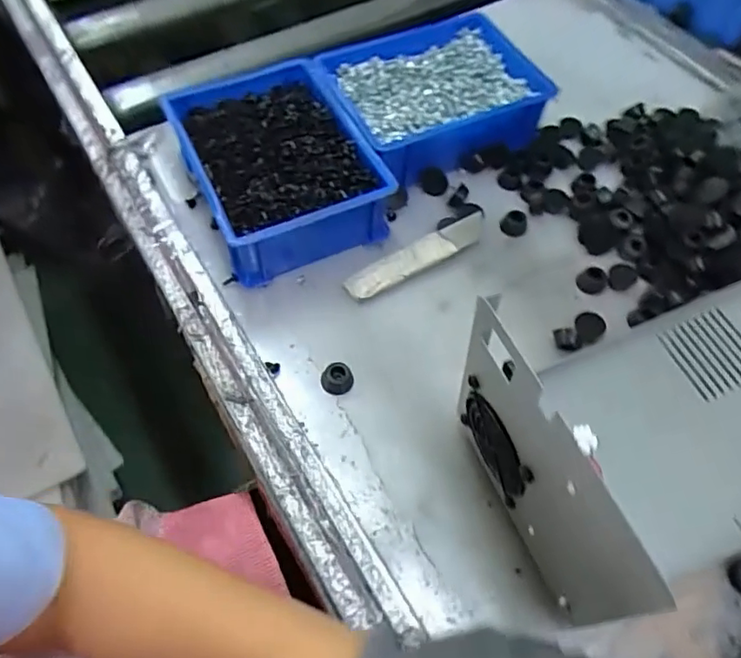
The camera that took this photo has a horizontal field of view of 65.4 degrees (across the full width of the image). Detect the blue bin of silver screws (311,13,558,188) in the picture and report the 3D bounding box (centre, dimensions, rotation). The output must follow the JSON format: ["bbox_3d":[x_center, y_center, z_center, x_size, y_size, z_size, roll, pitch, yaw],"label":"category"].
[{"bbox_3d":[0.063,-0.228,0.573,0.198,0.062,0.162,-19,61,-12],"label":"blue bin of silver screws"}]

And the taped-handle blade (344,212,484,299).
[{"bbox_3d":[0.044,-0.064,0.501,0.141,0.012,0.024,-28,63,-14],"label":"taped-handle blade"}]

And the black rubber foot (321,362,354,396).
[{"bbox_3d":[-0.026,0.039,0.447,0.024,0.015,0.022,-7,59,-5],"label":"black rubber foot"}]

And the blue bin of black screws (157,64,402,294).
[{"bbox_3d":[-0.084,-0.148,0.525,0.149,0.069,0.197,-24,62,-15],"label":"blue bin of black screws"}]

